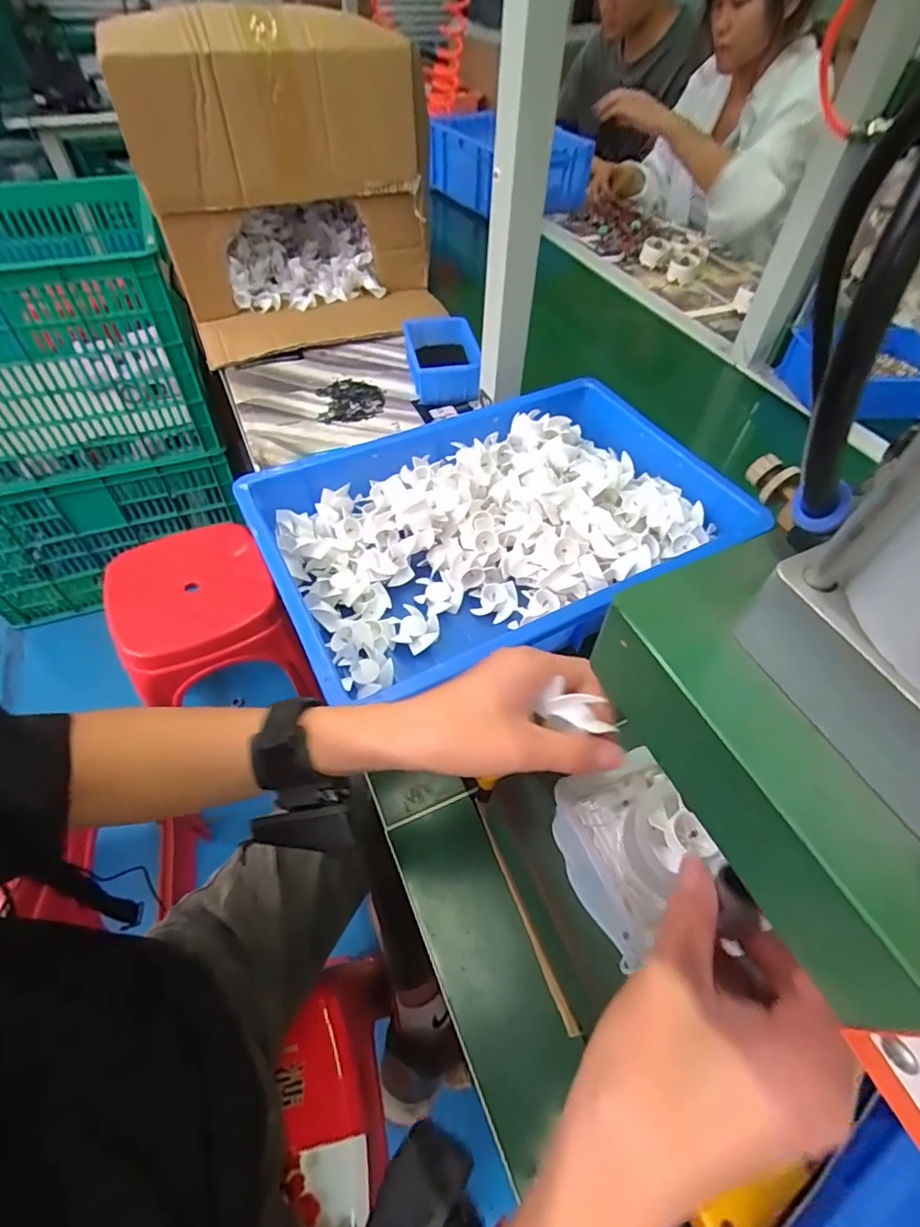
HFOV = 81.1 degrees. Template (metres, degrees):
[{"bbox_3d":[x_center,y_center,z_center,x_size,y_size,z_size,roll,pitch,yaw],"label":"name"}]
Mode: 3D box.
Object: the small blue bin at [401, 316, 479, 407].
[{"bbox_3d":[-0.025,-0.362,0.767,0.104,0.050,0.159,-3,52,-3],"label":"small blue bin"}]

